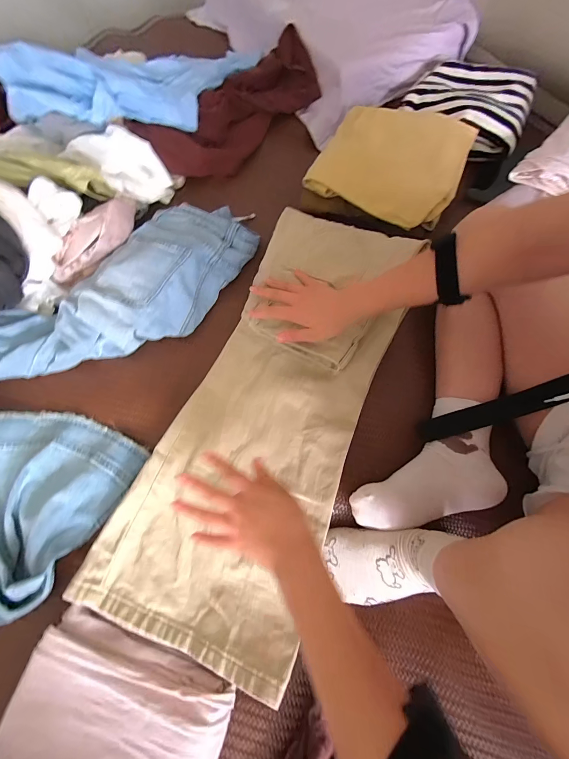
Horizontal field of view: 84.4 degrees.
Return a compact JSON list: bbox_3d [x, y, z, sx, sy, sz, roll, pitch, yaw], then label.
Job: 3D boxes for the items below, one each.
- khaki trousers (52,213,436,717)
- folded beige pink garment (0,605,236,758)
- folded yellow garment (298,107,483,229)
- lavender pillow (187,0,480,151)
[{"bbox_3d":[0.001,0.025,0.472,0.258,0.057,0.664,23,74,10],"label":"khaki trousers"},{"bbox_3d":[-0.189,0.383,0.353,0.235,0.032,0.151,16,72,7],"label":"folded beige pink garment"},{"bbox_3d":[0.206,-0.409,0.570,0.241,0.052,0.259,31,74,12],"label":"folded yellow garment"},{"bbox_3d":[0.095,-0.882,0.768,0.445,0.094,0.607,-32,73,-9],"label":"lavender pillow"}]

